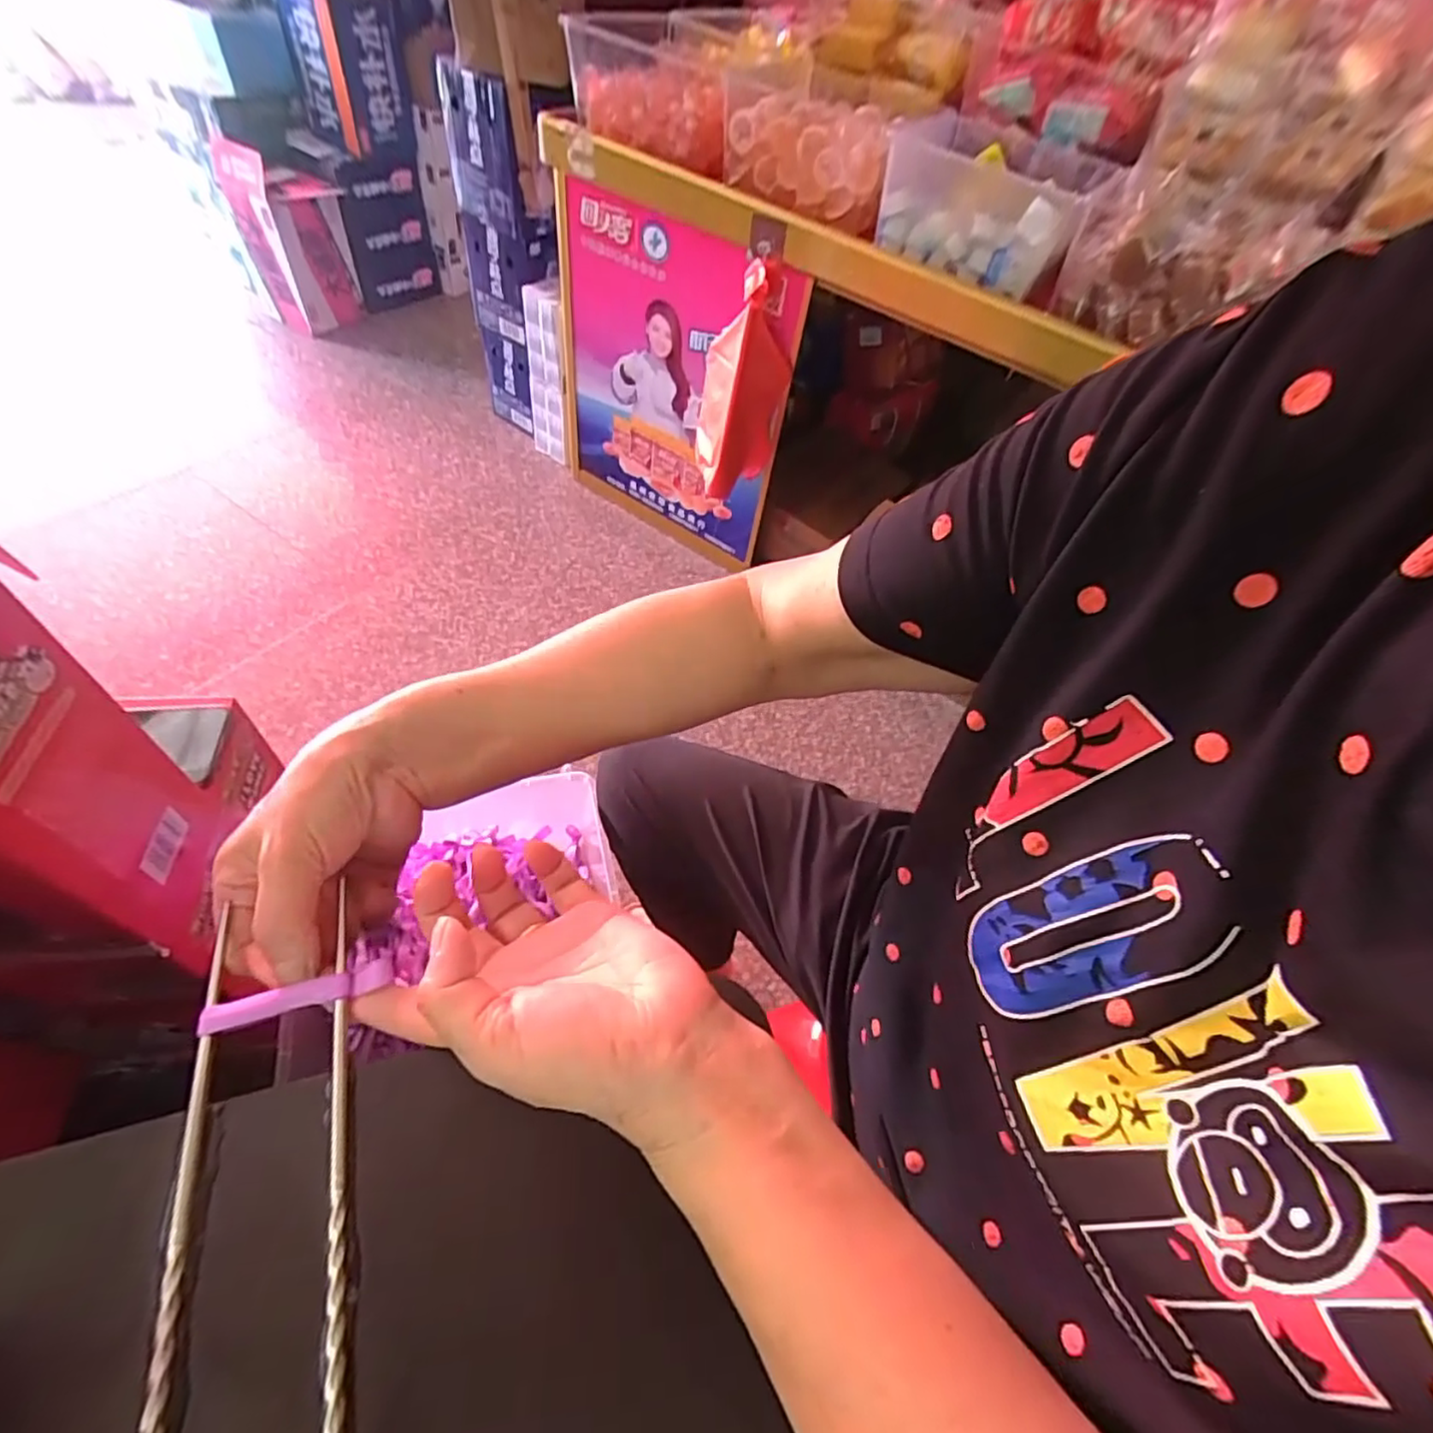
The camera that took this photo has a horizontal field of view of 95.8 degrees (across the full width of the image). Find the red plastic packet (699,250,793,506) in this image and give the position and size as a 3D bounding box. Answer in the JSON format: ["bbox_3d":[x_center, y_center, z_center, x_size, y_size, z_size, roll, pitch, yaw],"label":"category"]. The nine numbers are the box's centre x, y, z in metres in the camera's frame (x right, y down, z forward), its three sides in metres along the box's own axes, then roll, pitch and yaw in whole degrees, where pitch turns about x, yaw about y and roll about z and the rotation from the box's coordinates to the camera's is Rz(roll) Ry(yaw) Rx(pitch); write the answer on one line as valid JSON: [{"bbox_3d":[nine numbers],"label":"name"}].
[{"bbox_3d":[0.050,-0.627,1.228,0.137,0.364,0.153,-14,57,-19],"label":"red plastic packet"}]

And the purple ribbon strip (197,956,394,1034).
[{"bbox_3d":[-0.168,0.112,0.261,0.068,0.004,0.011,-10,53,-19],"label":"purple ribbon strip"}]

